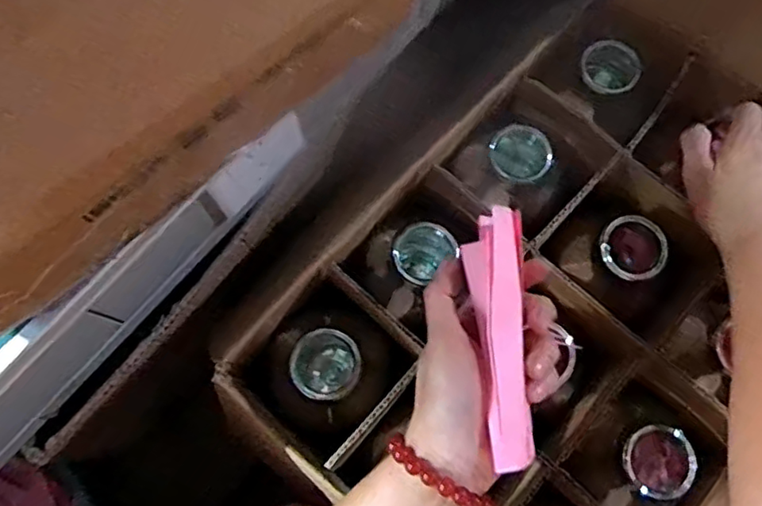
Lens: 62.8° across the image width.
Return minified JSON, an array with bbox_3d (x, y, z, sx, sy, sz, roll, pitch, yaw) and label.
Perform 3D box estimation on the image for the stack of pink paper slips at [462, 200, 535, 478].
[{"bbox_3d":[0.069,0.047,0.352,0.034,0.018,0.140,-4,84,-1],"label":"stack of pink paper slips"}]

